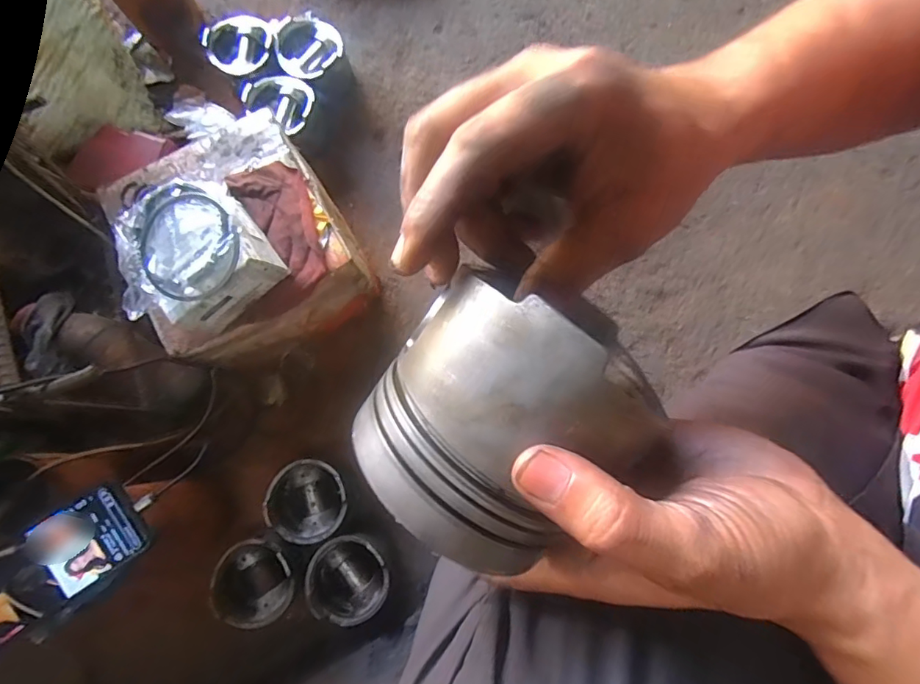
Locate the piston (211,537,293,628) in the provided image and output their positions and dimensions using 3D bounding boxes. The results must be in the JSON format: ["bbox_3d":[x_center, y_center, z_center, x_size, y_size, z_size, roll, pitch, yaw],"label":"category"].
[{"bbox_3d":[-0.235,0.279,0.588,0.091,0.053,0.090,0,80,2],"label":"piston"}]

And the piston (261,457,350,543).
[{"bbox_3d":[-0.179,0.193,0.622,0.089,0.072,0.090,0,80,2],"label":"piston"}]

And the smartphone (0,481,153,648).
[{"bbox_3d":[-0.367,0.200,0.442,0.160,0.015,0.073,-33,80,-19],"label":"smartphone"}]

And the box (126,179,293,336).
[{"bbox_3d":[-0.256,-0.089,0.489,0.115,0.069,0.119,-37,80,-5],"label":"box"}]

